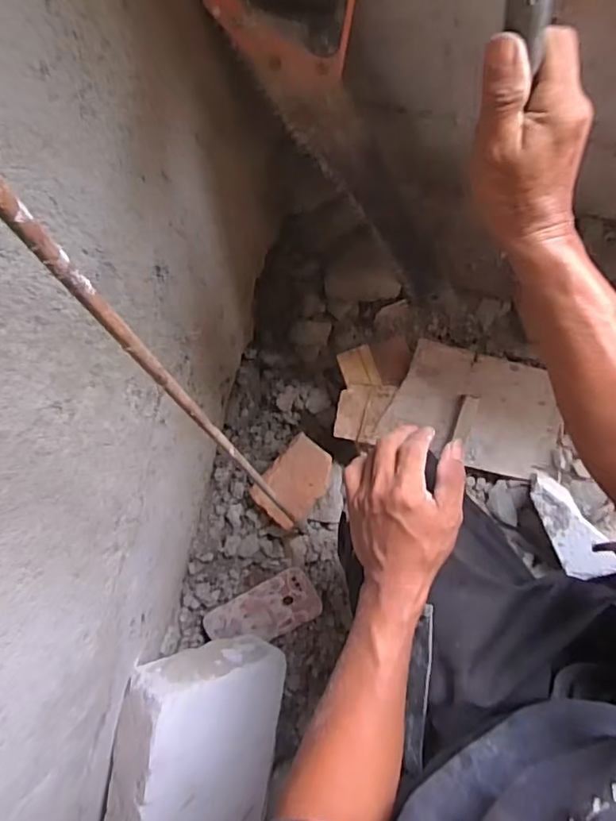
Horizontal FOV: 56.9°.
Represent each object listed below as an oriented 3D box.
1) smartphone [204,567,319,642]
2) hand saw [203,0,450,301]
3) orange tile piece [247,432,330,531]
[{"bbox_3d":[-0.062,0.284,0.794,0.156,0.015,0.077,-31,86,6],"label":"smartphone"},{"bbox_3d":[0.047,-0.240,0.558,0.114,0.525,0.022,-4,70,19],"label":"hand saw"},{"bbox_3d":[-0.018,0.094,0.750,0.073,0.019,0.111,43,94,5],"label":"orange tile piece"}]

